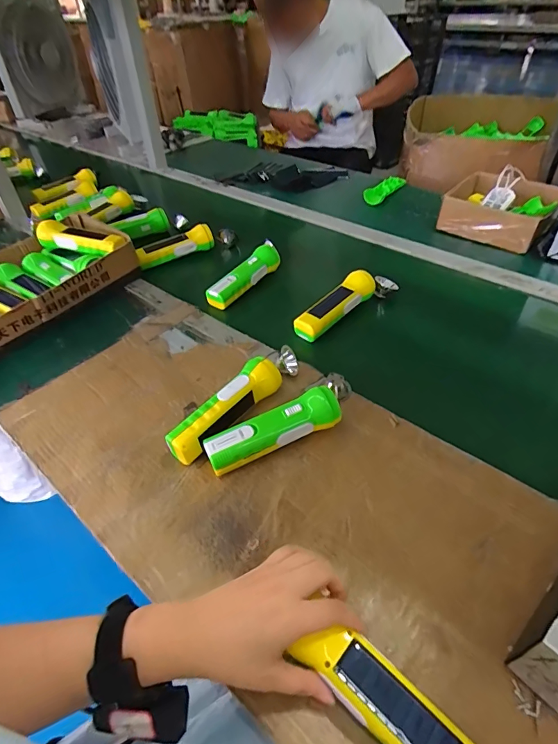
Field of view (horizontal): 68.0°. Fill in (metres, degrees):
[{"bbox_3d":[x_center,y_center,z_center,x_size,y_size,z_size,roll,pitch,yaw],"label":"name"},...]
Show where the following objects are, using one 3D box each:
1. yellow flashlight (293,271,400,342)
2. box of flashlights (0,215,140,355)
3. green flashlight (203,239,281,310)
[{"bbox_3d":[0.110,-0.117,0.700,0.211,0.051,0.061,-31,50,-26],"label":"yellow flashlight"},{"bbox_3d":[-0.474,-0.138,0.715,0.236,0.088,0.408,25,51,27],"label":"box of flashlights"},{"bbox_3d":[-0.054,-0.183,0.769,0.045,0.044,0.199,26,51,27],"label":"green flashlight"}]

